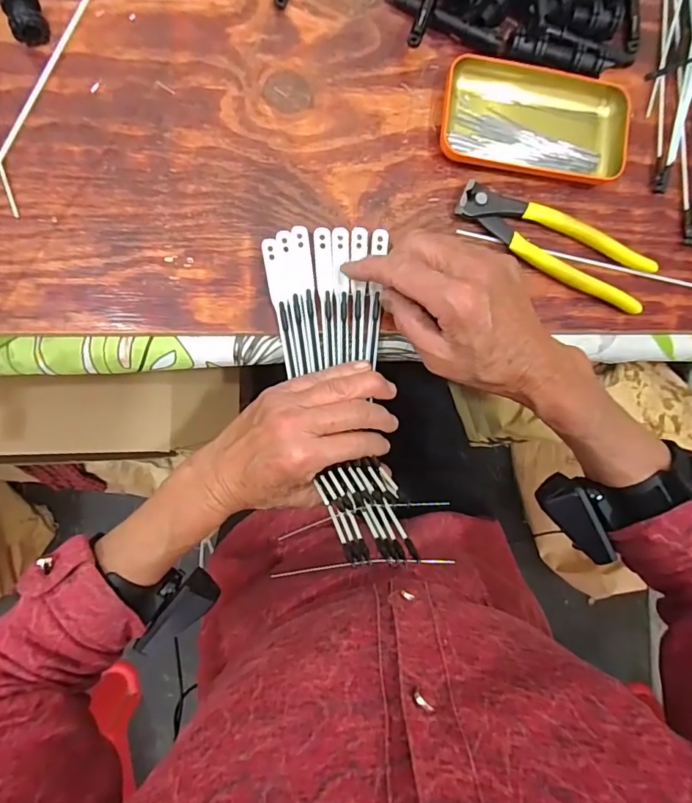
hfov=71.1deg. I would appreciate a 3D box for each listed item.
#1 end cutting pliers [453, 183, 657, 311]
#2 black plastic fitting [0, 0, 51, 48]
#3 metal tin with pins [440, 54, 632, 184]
[{"bbox_3d":[0.160,-0.122,0.373,0.161,0.015,0.047,23,86,-7],"label":"end cutting pliers"},{"bbox_3d":[-0.217,-0.263,0.328,0.022,0.020,0.043,-21,92,-8],"label":"black plastic fitting"},{"bbox_3d":[0.146,-0.217,0.371,0.145,0.018,0.075,7,88,-7],"label":"metal tin with pins"}]

